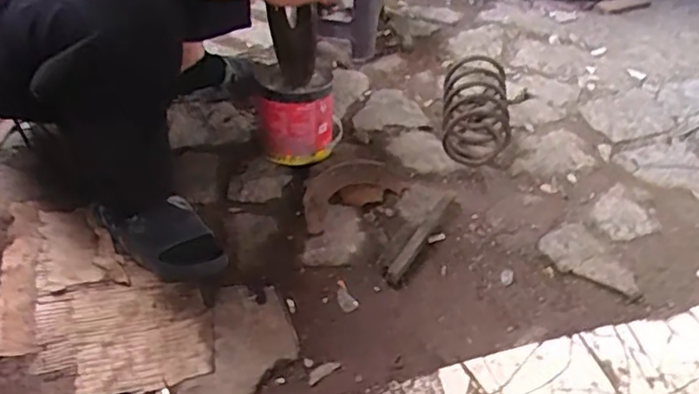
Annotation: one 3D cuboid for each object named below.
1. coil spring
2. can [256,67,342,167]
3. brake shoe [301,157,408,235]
[{"bbox_3d":[0.286,-0.199,1.483,0.153,0.116,0.308,6,40,6],"label":"coil spring"},{"bbox_3d":[-0.098,-0.159,1.316,0.155,0.161,0.152,3,40,0],"label":"can"},{"bbox_3d":[-0.007,-0.013,1.240,0.233,0.036,0.113,-27,48,-30],"label":"brake shoe"}]

